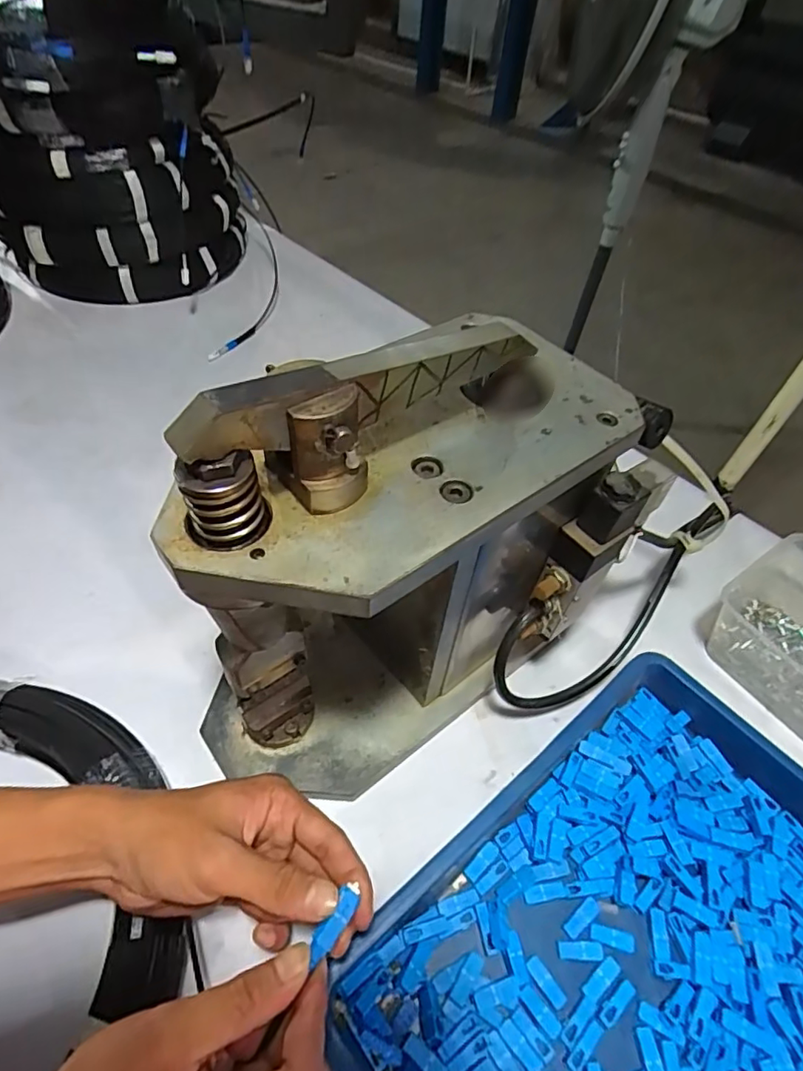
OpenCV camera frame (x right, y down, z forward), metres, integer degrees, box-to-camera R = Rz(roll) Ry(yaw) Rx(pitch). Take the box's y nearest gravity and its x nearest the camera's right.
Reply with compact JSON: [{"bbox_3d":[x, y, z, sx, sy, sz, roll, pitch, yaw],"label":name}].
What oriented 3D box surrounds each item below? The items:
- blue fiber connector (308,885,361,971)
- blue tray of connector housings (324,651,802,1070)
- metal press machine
[{"bbox_3d":[-0.031,0.179,0.258,0.010,0.006,0.031,31,56,20],"label":"blue fiber connector"},{"bbox_3d":[0.146,0.238,0.309,0.319,0.036,0.233,-31,59,-27],"label":"blue tray of connector housings"},{"bbox_3d":[0.005,0.007,0.338,0.286,0.265,0.135,-24,56,-23],"label":"metal press machine"}]

